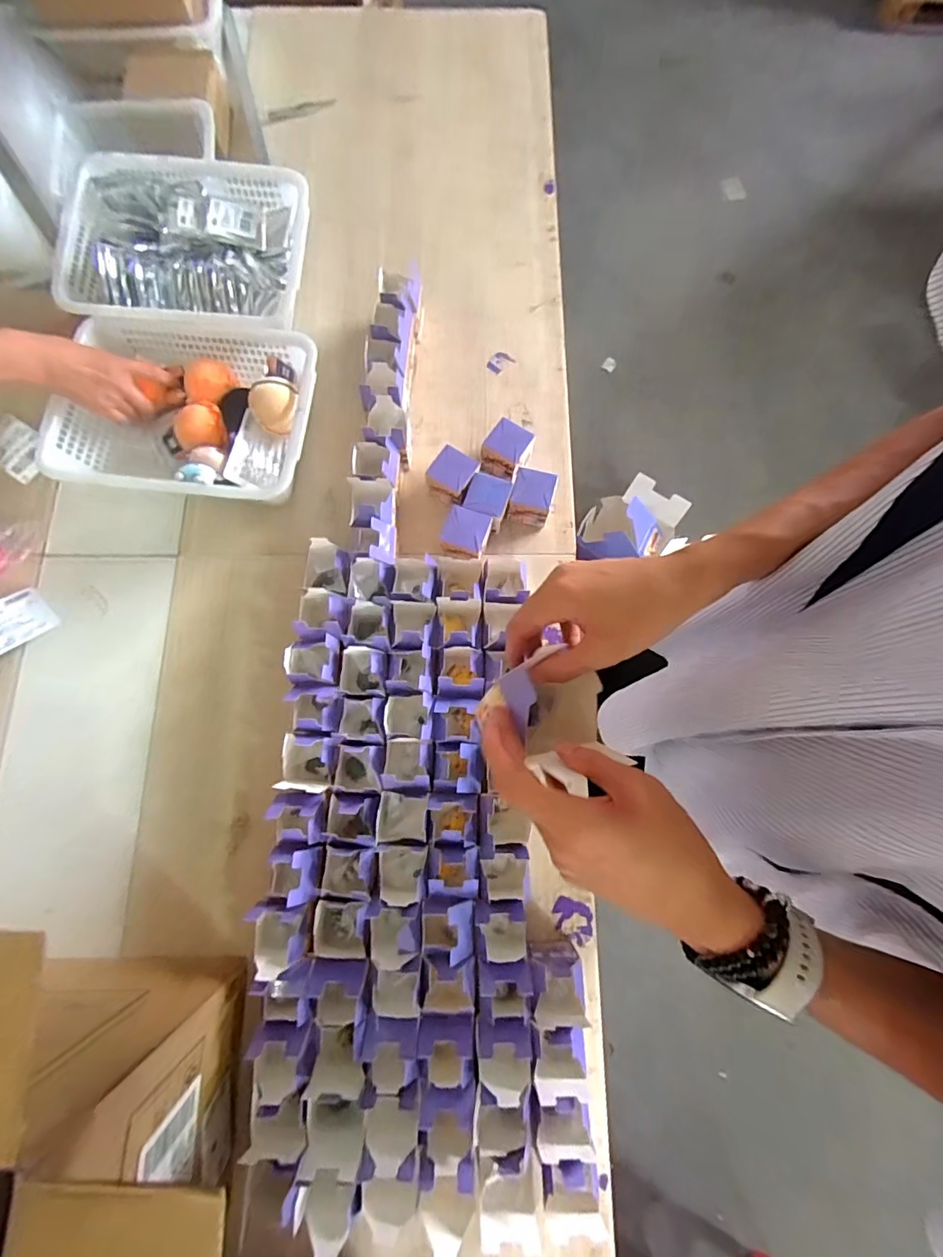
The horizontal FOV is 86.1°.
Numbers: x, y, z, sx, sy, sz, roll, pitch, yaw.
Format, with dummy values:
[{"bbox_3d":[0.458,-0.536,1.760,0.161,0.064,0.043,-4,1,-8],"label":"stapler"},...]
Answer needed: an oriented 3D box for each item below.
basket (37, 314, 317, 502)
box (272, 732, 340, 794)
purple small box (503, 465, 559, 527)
[{"bbox_3d":[-0.405,-0.305,0.744,0.347,0.108,0.270,5,76,1],"label":"basket"},{"bbox_3d":[-0.200,0.169,0.646,0.065,0.088,0.069,5,76,1],"label":"box"},{"bbox_3d":[0.089,-0.191,0.750,0.061,0.068,0.065,16,76,3],"label":"purple small box"}]

